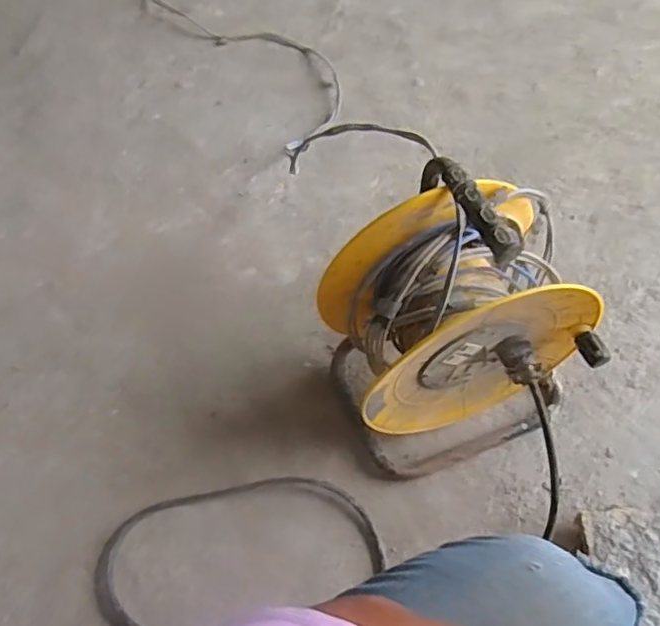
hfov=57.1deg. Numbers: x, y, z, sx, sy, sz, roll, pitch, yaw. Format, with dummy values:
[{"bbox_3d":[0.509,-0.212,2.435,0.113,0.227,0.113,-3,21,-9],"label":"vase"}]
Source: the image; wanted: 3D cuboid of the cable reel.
[{"bbox_3d":[0.158,0.017,0.665,0.293,0.340,0.221,-16,56,-8],"label":"cable reel"}]

